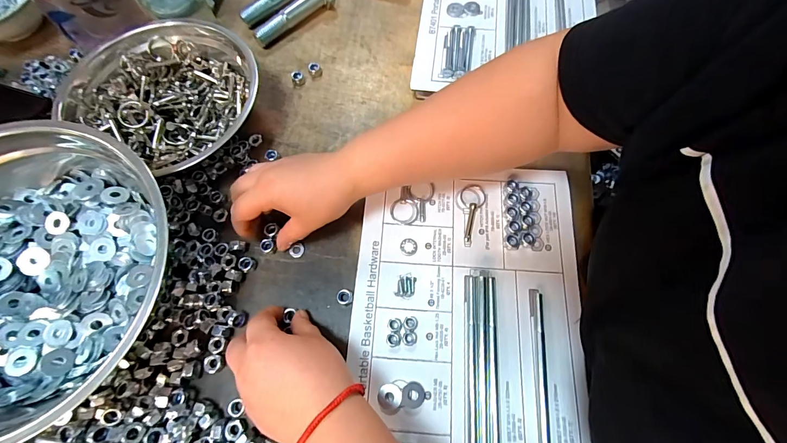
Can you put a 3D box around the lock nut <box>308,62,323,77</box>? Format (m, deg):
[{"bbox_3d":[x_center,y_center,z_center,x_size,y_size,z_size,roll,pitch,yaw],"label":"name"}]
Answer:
[{"bbox_3d":[-0.101,-0.198,0.462,0.016,0.012,0.016,0,70,1],"label":"lock nut"}]

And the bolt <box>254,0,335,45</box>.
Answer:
[{"bbox_3d":[-0.137,-0.286,0.488,0.122,0.034,0.023,-38,74,-12],"label":"bolt"}]

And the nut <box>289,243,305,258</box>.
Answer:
[{"bbox_3d":[-0.103,0.031,0.380,0.013,0.004,0.016,21,72,8],"label":"nut"}]

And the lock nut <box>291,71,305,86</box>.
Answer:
[{"bbox_3d":[-0.123,-0.186,0.458,0.015,0.012,0.017,-14,71,-4],"label":"lock nut"}]

